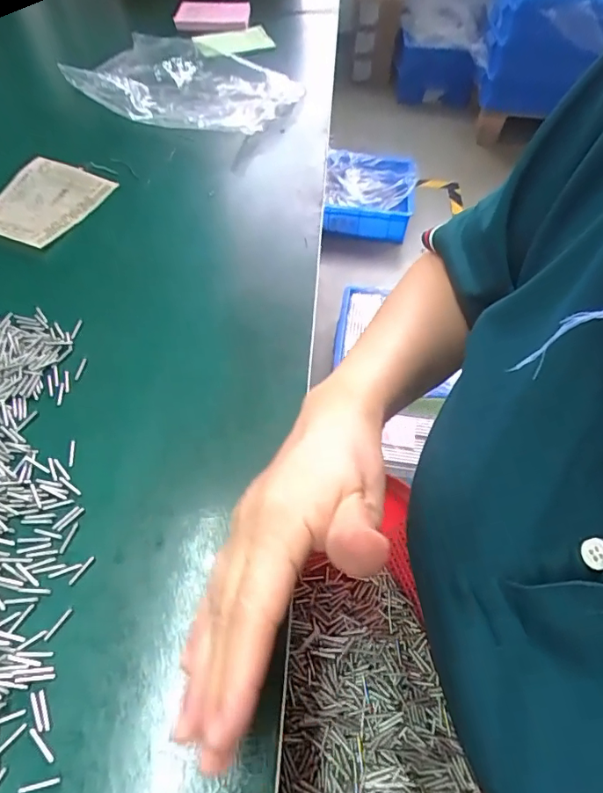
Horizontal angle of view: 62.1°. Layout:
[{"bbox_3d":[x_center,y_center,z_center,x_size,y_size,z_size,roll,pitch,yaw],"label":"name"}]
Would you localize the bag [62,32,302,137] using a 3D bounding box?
[{"bbox_3d":[-0.135,-0.361,0.578,0.228,0.043,0.147,24,55,13],"label":"bag"}]

